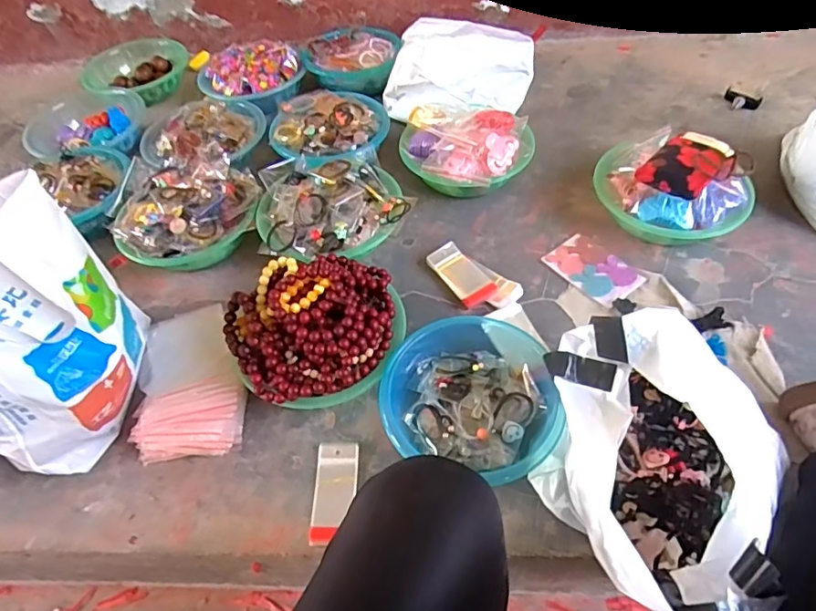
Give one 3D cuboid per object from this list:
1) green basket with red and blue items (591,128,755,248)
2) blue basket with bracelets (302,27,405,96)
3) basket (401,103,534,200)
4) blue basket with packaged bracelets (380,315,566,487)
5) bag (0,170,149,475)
[{"bbox_3d":[0.428,-0.198,0.875,0.233,0.144,0.204,34,62,27],"label":"green basket with red and blue items"},{"bbox_3d":[-0.124,-0.554,1.213,0.208,0.070,0.190,2,52,7],"label":"blue basket with bracelets"},{"bbox_3d":[0.107,-0.278,0.979,0.229,0.107,0.190,2,52,7],"label":"basket"},{"bbox_3d":[0.093,0.104,0.701,0.215,0.065,0.224,-3,52,3],"label":"blue basket with packaged bracelets"},{"bbox_3d":[-0.468,0.045,0.642,0.242,0.294,0.174,-28,55,-16],"label":"bag"}]

